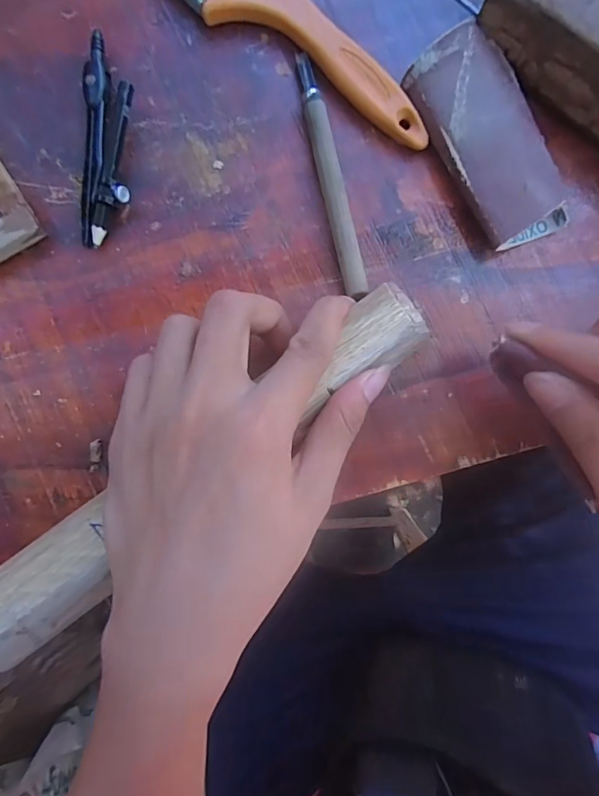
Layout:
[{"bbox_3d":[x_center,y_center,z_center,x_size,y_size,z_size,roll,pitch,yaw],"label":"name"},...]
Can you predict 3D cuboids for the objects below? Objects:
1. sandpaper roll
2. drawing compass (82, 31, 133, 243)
[{"bbox_3d":[0.097,-0.131,0.232,0.051,0.017,0.107,-26,85,-1],"label":"sandpaper roll"},{"bbox_3d":[-0.097,-0.132,0.236,0.025,0.012,0.108,0,85,1],"label":"drawing compass"}]

